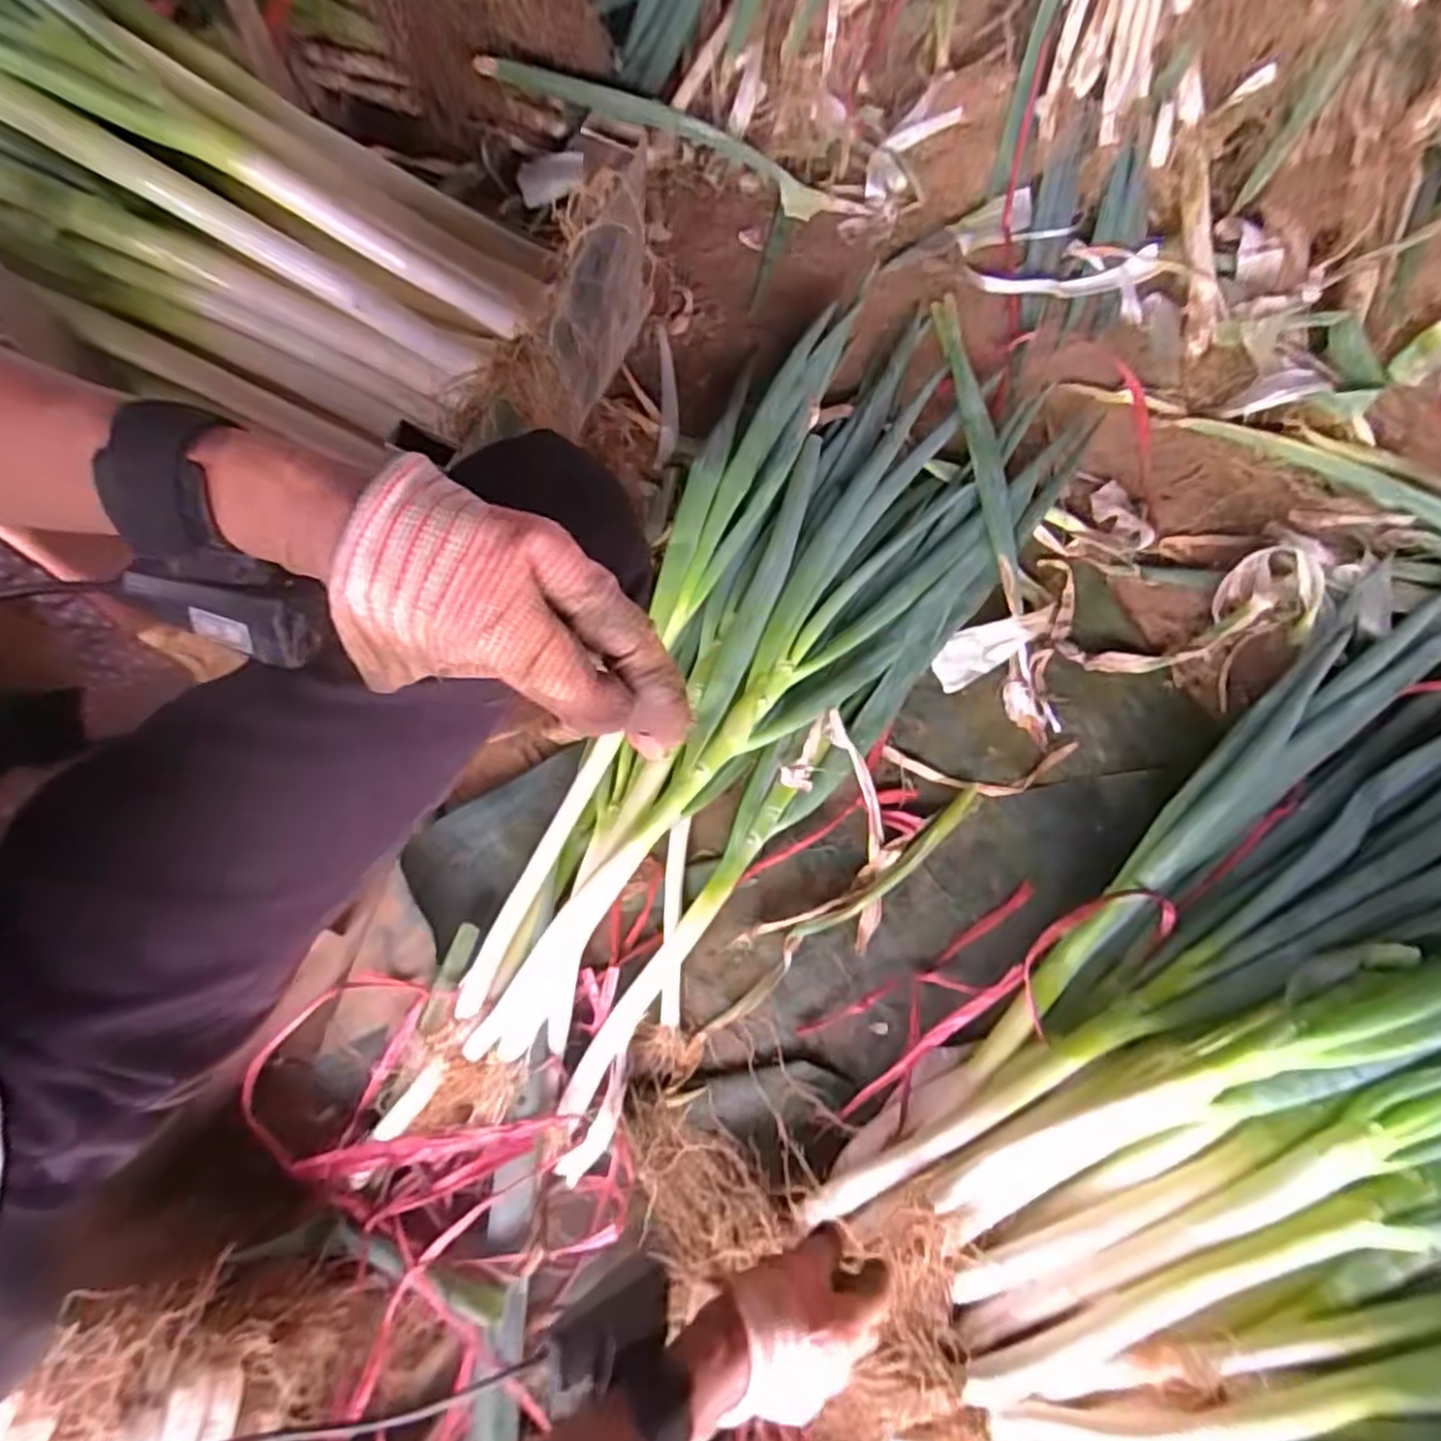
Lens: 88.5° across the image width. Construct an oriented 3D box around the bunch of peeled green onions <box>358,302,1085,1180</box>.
[{"bbox_3d":[0.025,-0.035,0.671,0.287,0.088,0.872,32,77,8],"label":"bunch of peeled green onions"}]

